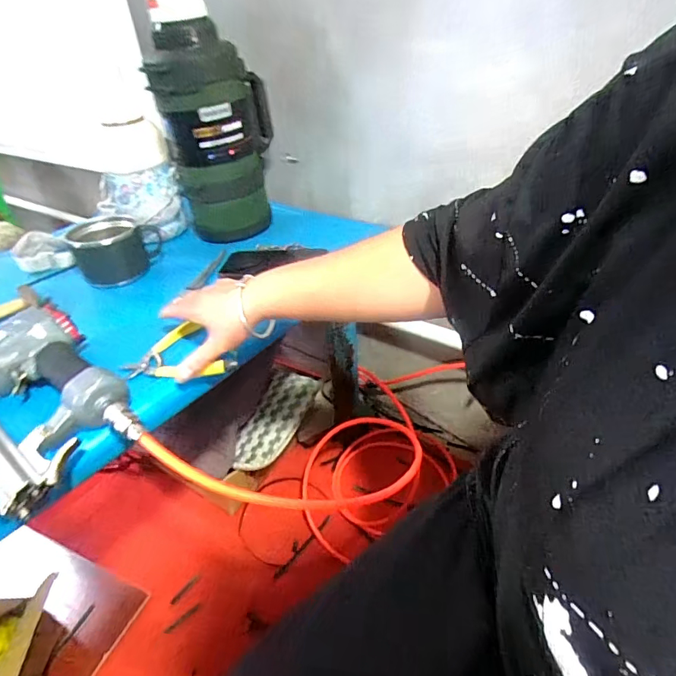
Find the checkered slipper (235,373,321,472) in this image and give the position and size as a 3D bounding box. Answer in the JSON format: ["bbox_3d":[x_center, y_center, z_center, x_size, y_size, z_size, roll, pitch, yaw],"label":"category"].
[{"bbox_3d":[-0.126,0.168,0.926,0.115,0.051,0.235,8,39,17],"label":"checkered slipper"}]

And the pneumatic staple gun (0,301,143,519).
[{"bbox_3d":[-0.310,0.061,0.449,0.260,0.059,0.152,27,47,35],"label":"pneumatic staple gun"}]

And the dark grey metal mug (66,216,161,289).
[{"bbox_3d":[-0.364,-0.152,0.734,0.129,0.075,0.115,-17,38,-16],"label":"dark grey metal mug"}]

